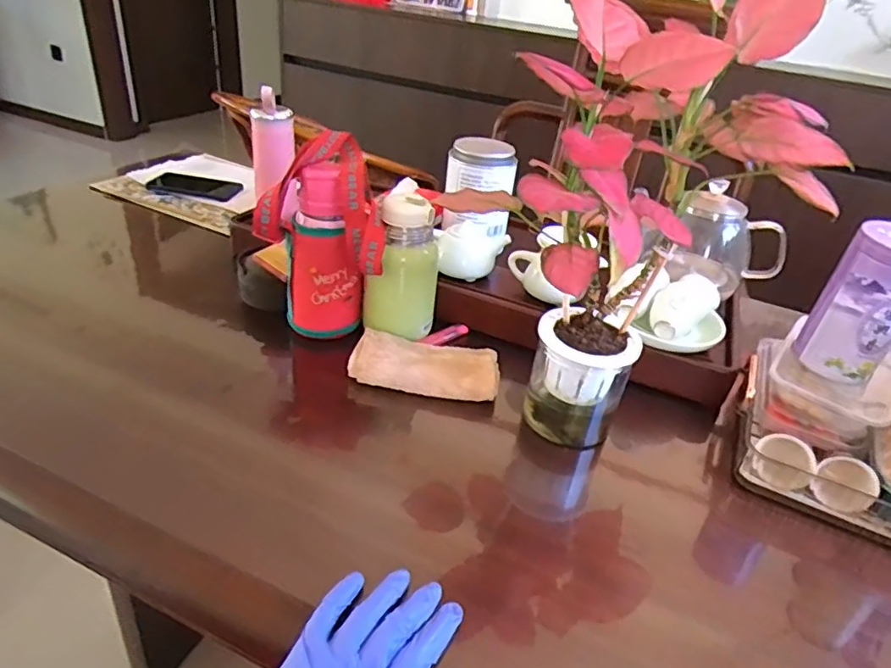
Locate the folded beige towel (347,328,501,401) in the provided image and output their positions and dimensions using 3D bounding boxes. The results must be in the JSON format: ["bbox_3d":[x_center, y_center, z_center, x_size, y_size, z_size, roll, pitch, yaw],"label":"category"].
[{"bbox_3d":[-0.022,0.036,0.697,0.170,0.033,0.083,8,33,3],"label":"folded beige towel"}]

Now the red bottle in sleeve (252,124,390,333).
[{"bbox_3d":[-0.151,-0.114,0.720,0.149,0.218,0.118,5,33,-3],"label":"red bottle in sleeve"}]

